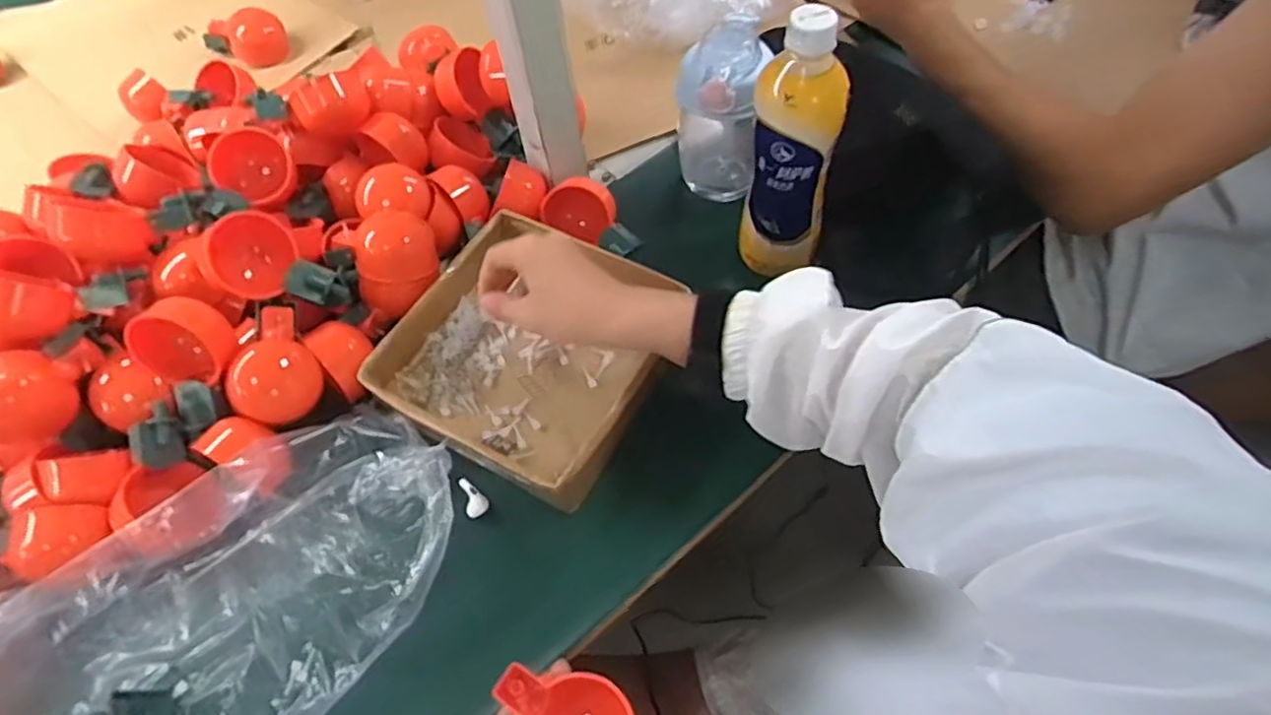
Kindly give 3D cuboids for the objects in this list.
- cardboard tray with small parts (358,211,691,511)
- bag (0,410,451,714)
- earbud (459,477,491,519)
[{"bbox_3d":[-0.073,-0.012,0.542,0.203,0.048,0.216,27,63,19],"label":"cardboard tray with small parts"},{"bbox_3d":[-0.283,0.219,0.428,0.267,0.137,0.403,7,58,8],"label":"bag"},{"bbox_3d":[-0.120,0.099,0.499,0.017,0.012,0.034,-32,61,-16],"label":"earbud"}]

